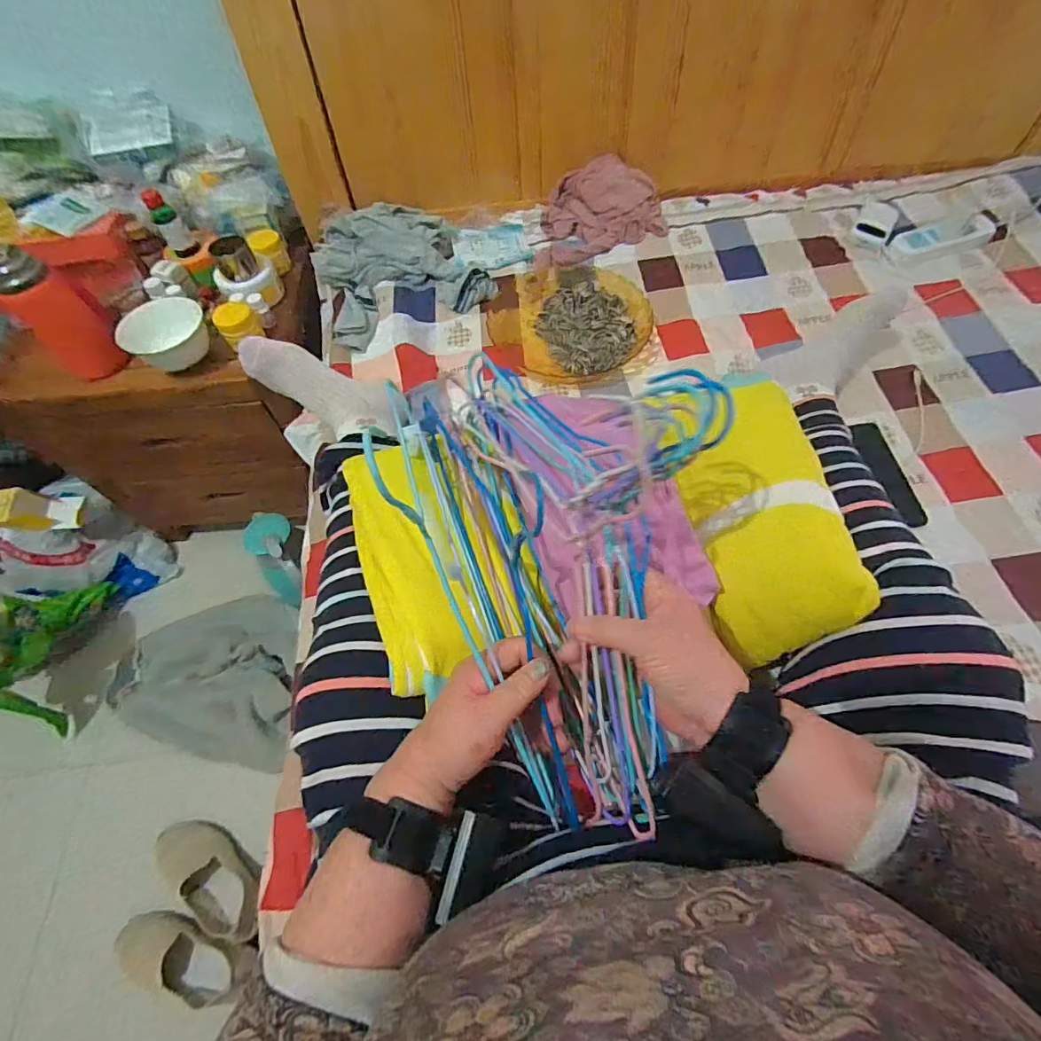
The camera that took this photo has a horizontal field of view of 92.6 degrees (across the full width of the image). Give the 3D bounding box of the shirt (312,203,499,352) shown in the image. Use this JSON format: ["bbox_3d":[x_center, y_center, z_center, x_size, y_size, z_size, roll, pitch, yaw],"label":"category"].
[{"bbox_3d":[-0.208,-0.428,0.830,0.275,0.082,0.249,-23,62,-11],"label":"shirt"}]

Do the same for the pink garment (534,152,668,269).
[{"bbox_3d":[0.146,-0.553,0.895,0.247,0.088,0.171,-6,60,-1],"label":"pink garment"}]

